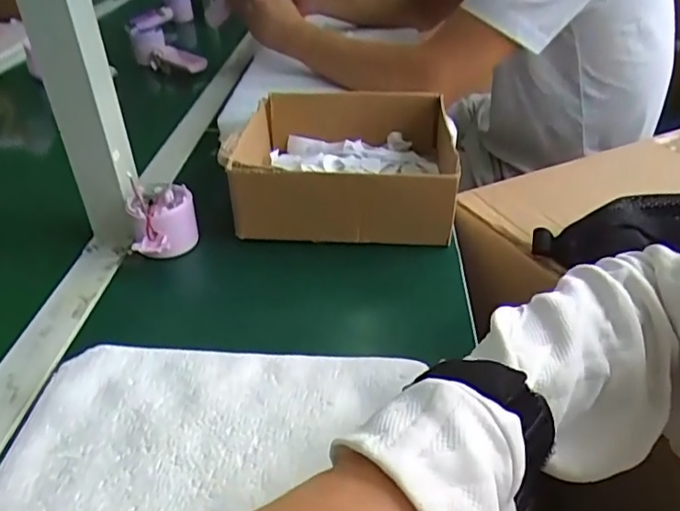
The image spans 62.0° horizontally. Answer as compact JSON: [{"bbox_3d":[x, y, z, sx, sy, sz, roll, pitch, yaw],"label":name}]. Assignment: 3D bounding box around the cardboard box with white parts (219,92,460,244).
[{"bbox_3d":[0.007,-0.103,0.596,0.220,0.076,0.236,4,35,8],"label":"cardboard box with white parts"}]

